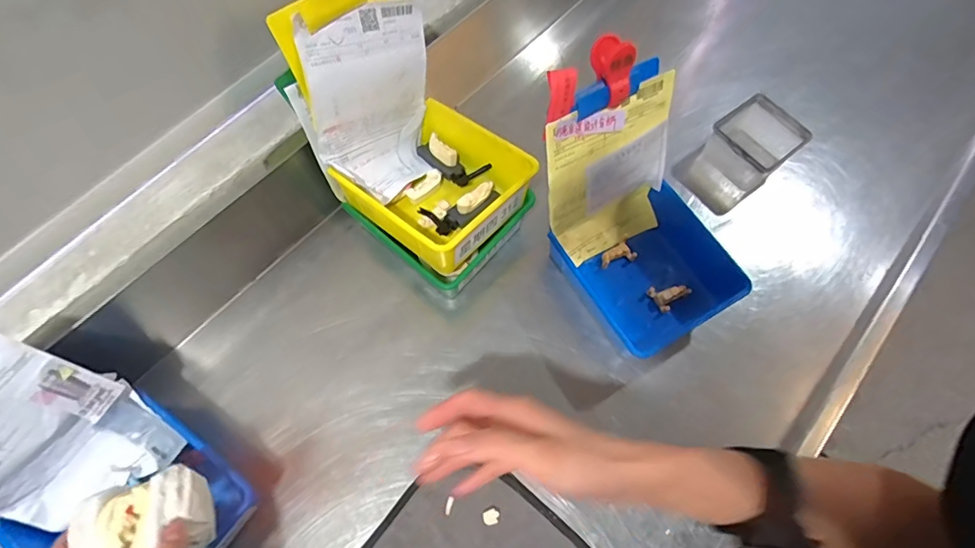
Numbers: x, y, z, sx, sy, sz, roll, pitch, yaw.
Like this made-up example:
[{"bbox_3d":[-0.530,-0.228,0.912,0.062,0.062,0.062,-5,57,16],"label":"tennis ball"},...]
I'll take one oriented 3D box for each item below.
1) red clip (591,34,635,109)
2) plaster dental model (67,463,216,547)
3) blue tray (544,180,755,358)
[{"bbox_3d":[0.111,-0.187,0.451,0.026,0.049,0.047,-22,70,-11],"label":"red clip"},{"bbox_3d":[-0.265,0.188,0.388,0.085,0.044,0.064,-6,67,-5],"label":"plaster dental model"},{"bbox_3d":[0.177,0.001,0.574,0.161,0.071,0.158,-27,71,-13],"label":"blue tray"}]

